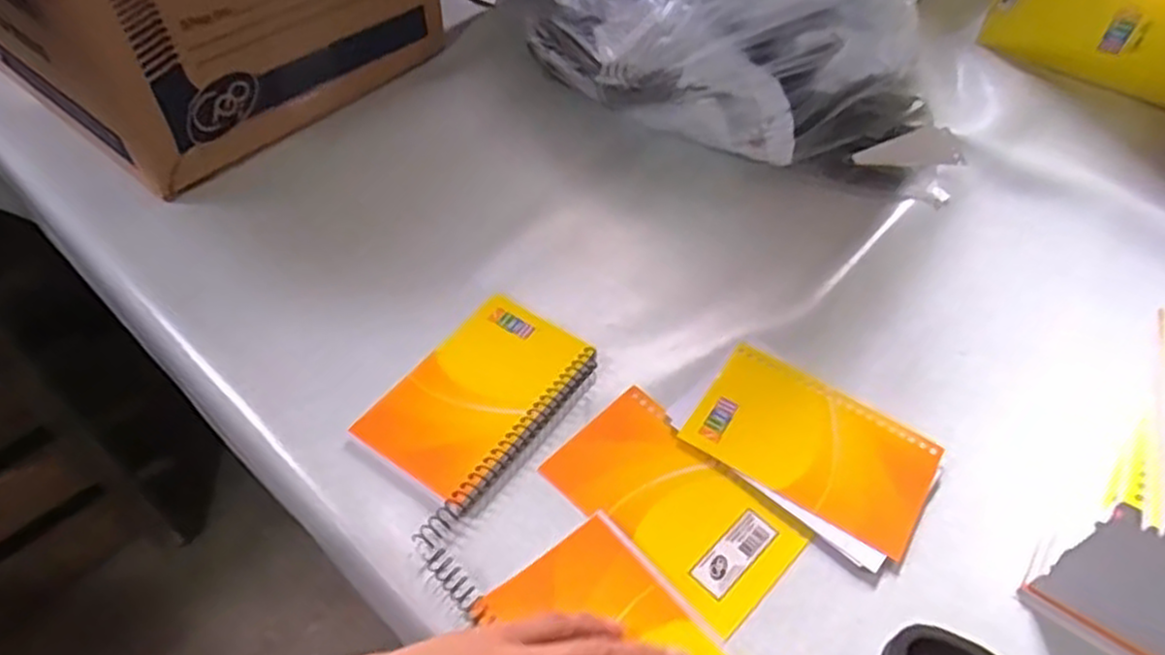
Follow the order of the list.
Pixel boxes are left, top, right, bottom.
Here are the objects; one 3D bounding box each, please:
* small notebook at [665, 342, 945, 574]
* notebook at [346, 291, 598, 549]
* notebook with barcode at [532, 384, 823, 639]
[{"bbox_3d":[0.127,0.066,0.429,0.137,0.008,0.088,33,57,23],"label":"small notebook"},{"bbox_3d":[-0.065,0.044,0.435,0.084,0.009,0.147,29,55,21],"label":"notebook"},{"bbox_3d":[0.049,0.093,0.405,0.076,0.005,0.129,-37,60,-28],"label":"notebook with barcode"}]

